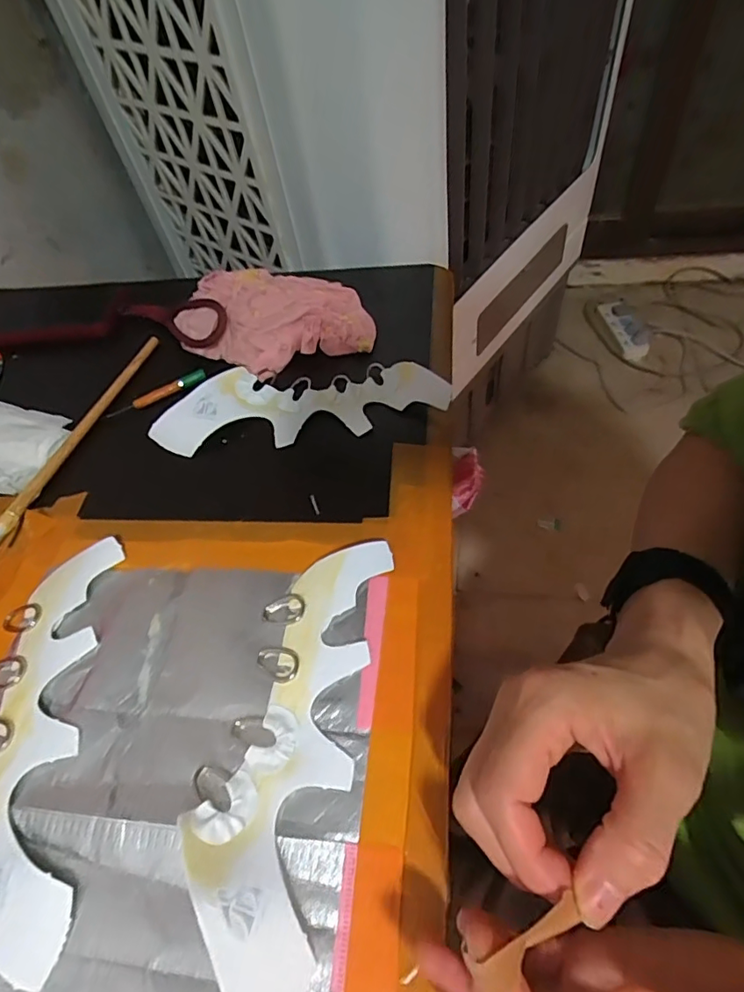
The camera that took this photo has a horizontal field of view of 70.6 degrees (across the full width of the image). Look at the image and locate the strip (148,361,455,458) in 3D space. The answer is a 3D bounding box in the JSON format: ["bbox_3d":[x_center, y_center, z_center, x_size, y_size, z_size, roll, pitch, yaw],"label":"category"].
[{"bbox_3d":[-0.058,-0.080,0.426,0.231,0.032,0.068,-7,55,4],"label":"strip"}]

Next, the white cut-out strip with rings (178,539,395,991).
[{"bbox_3d":[-0.047,0.127,0.291,0.075,0.017,0.230,6,53,12],"label":"white cut-out strip with rings"}]

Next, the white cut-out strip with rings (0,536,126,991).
[{"bbox_3d":[-0.205,0.135,0.308,0.084,0.011,0.228,-12,55,1],"label":"white cut-out strip with rings"}]

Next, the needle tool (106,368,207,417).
[{"bbox_3d":[-0.188,-0.091,0.461,0.088,0.007,0.014,-26,57,-12],"label":"needle tool"}]

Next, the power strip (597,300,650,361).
[{"bbox_3d":[0.634,-0.418,1.313,0.072,0.029,0.174,-20,74,-8],"label":"power strip"}]

